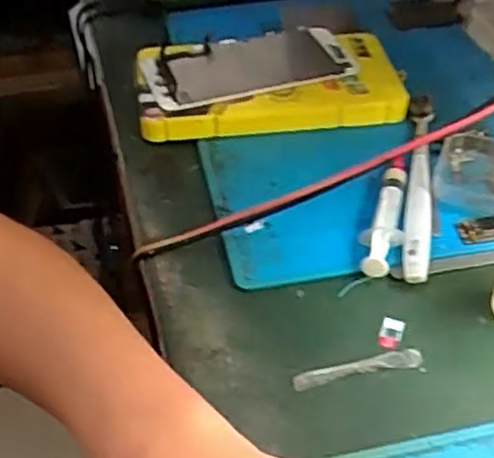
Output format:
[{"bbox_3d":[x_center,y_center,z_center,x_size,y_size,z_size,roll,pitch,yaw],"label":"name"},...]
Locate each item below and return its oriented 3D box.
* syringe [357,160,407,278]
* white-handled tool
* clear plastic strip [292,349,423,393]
[{"bbox_3d":[0.086,-0.010,0.442,0.024,0.016,0.099,10,44,12],"label":"syringe"},{"bbox_3d":[0.111,-0.031,0.466,0.017,0.022,0.168,6,44,9],"label":"white-handled tool"},{"bbox_3d":[0.056,0.070,0.364,0.067,0.004,0.009,-11,44,-10],"label":"clear plastic strip"}]

